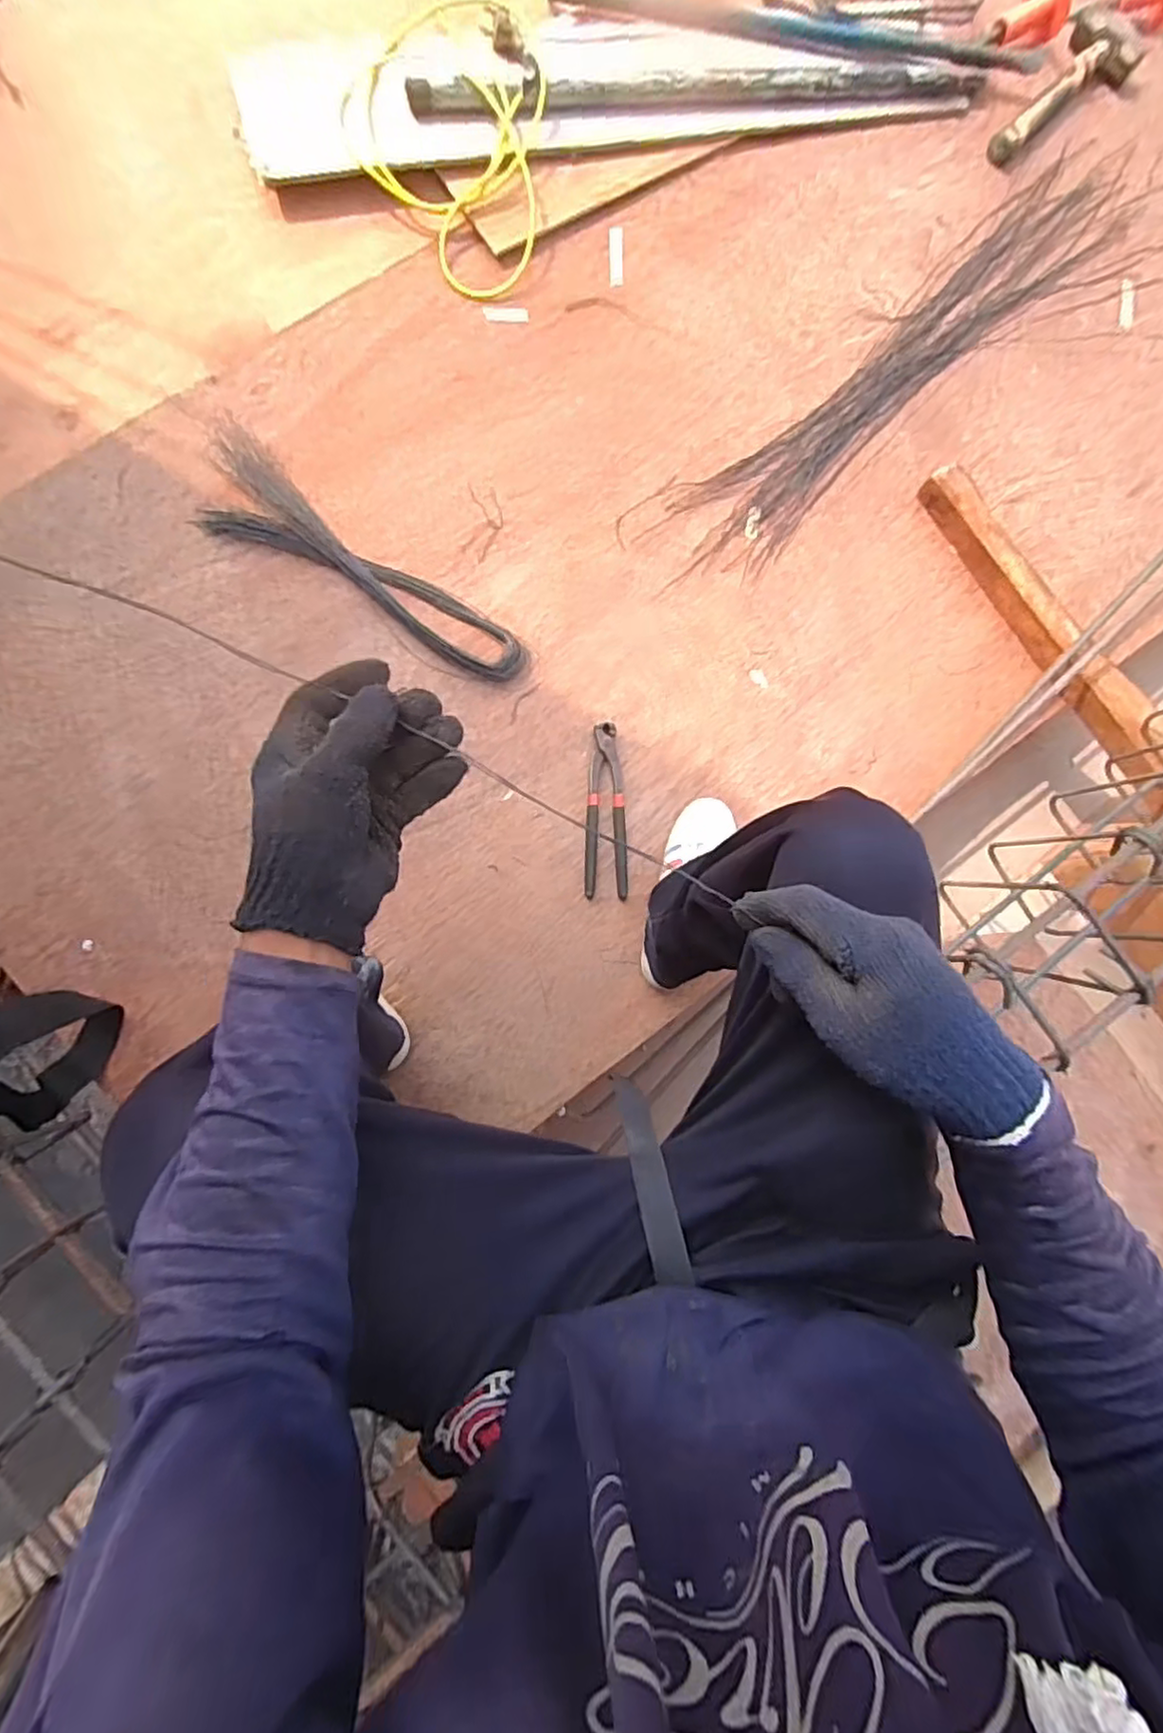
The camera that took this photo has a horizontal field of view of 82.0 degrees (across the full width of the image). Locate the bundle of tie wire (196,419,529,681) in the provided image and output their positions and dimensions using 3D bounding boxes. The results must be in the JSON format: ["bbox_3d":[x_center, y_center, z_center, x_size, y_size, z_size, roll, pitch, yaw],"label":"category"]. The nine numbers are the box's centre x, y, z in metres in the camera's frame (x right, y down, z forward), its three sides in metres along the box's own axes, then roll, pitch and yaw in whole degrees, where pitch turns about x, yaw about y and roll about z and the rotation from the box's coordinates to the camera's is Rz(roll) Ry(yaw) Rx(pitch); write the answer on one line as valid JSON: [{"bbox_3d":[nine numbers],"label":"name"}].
[{"bbox_3d":[-0.275,-0.360,0.820,0.452,0.025,0.115,36,81,-1],"label":"bundle of tie wire"}]

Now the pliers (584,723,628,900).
[{"bbox_3d":[0.029,-0.071,0.844,0.052,0.019,0.216,-1,84,-6],"label":"pliers"}]

